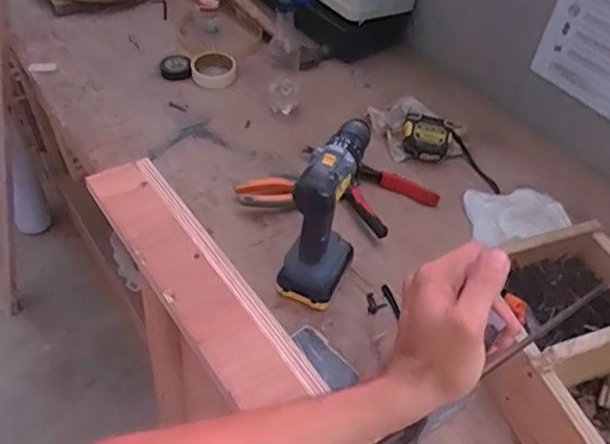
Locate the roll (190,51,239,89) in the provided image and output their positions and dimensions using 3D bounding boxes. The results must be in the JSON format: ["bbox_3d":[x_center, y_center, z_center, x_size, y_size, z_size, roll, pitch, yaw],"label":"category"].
[{"bbox_3d":[-0.177,-0.303,1.153,0.088,0.034,0.088,2,48,-2],"label":"roll"}]

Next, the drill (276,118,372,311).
[{"bbox_3d":[0.035,-0.014,0.767,0.071,0.206,0.165,23,51,16],"label":"drill"}]

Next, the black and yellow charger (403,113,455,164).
[{"bbox_3d":[0.219,-0.151,1.023,0.097,0.050,0.064,12,48,7],"label":"black and yellow charger"}]

